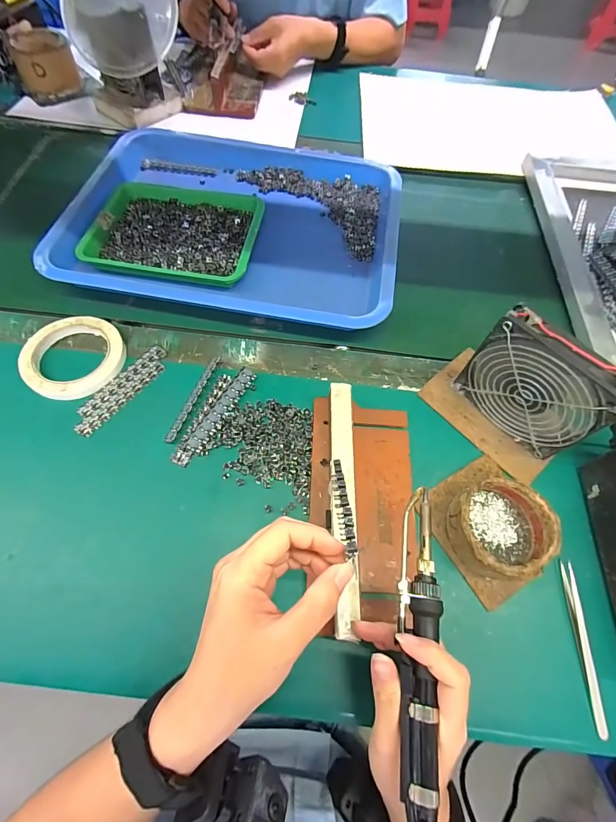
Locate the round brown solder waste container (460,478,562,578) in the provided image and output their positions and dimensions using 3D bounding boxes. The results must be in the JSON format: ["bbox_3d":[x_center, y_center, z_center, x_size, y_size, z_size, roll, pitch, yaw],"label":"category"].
[{"bbox_3d":[0.174,0.105,0.332,0.081,0.041,0.078,1,63,-3],"label":"round brown solder waste container"}]

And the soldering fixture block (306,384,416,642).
[{"bbox_3d":[0.052,0.080,0.336,0.098,0.040,0.211,4,61,-1],"label":"soldering fixture block"}]

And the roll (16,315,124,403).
[{"bbox_3d":[-0.258,-0.061,0.407,0.102,0.019,0.102,1,63,-3],"label":"roll"}]

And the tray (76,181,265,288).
[{"bbox_3d":[-0.178,-0.243,0.506,0.216,0.030,0.179,9,63,1],"label":"tray"}]

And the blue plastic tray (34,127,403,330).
[{"bbox_3d":[-0.093,-0.276,0.527,0.429,0.039,0.362,10,63,2],"label":"blue plastic tray"}]

